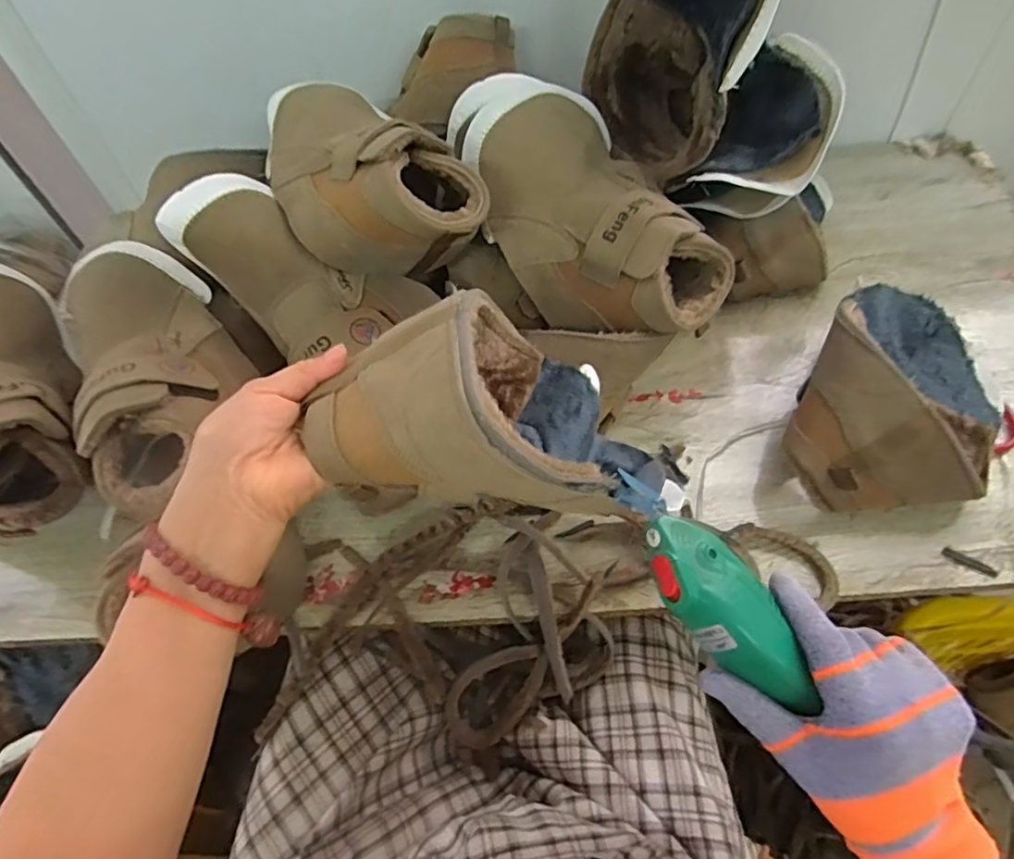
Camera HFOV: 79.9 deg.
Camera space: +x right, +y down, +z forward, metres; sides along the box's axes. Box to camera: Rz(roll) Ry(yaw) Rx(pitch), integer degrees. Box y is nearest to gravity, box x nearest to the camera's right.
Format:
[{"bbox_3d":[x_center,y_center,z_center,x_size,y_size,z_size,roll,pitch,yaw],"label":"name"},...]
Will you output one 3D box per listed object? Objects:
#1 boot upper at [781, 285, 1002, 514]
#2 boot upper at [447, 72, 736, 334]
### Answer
[{"bbox_3d":[0.354,-0.033,0.535,0.159,0.119,0.252,27,63,17],"label":"boot upper"},{"bbox_3d":[0.063,-0.206,0.549,0.153,0.097,0.292,-26,61,-13],"label":"boot upper"}]

